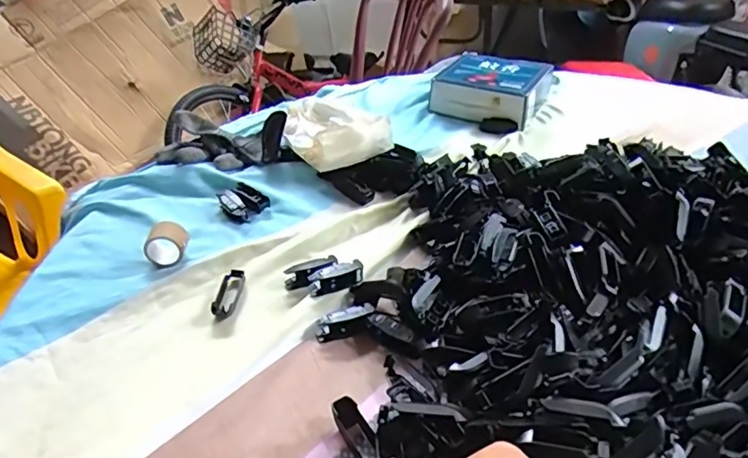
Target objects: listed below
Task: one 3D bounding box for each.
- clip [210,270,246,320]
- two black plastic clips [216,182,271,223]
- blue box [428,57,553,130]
[{"bbox_3d":[-0.121,0.054,0.467,0.021,0.009,0.056,3,35,2],"label":"clip"},{"bbox_3d":[-0.137,-0.030,0.578,0.044,0.020,0.048,-27,44,-35],"label":"two black plastic clips"},{"bbox_3d":[0.168,-0.200,0.811,0.142,0.051,0.150,19,38,23],"label":"blue box"}]

